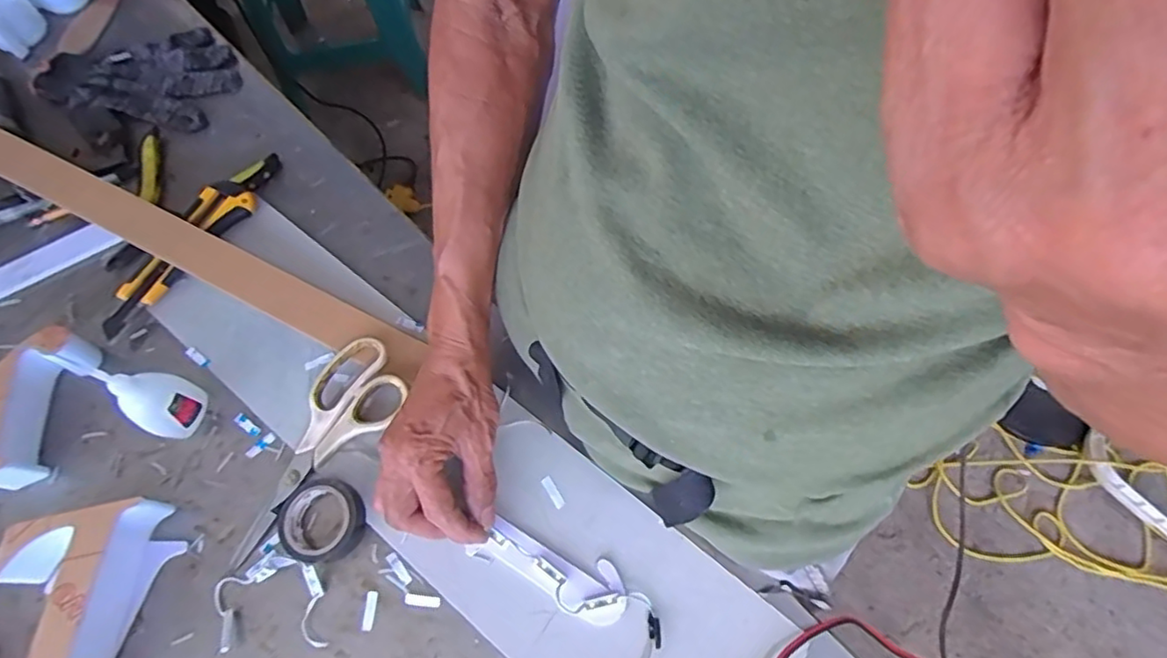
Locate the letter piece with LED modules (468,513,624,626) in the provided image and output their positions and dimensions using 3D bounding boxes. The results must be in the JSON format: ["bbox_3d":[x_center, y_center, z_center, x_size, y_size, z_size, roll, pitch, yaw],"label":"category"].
[{"bbox_3d":[-0.022,0.168,0.434,0.110,0.014,0.039,25,69,11],"label":"letter piece with LED modules"}]

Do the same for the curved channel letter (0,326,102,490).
[{"bbox_3d":[-0.439,0.066,0.479,0.062,0.045,0.137,18,68,10],"label":"curved channel letter"}]

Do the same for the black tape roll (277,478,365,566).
[{"bbox_3d":[-0.193,0.139,0.450,0.058,0.023,0.057,-1,66,2],"label":"black tape roll"}]

